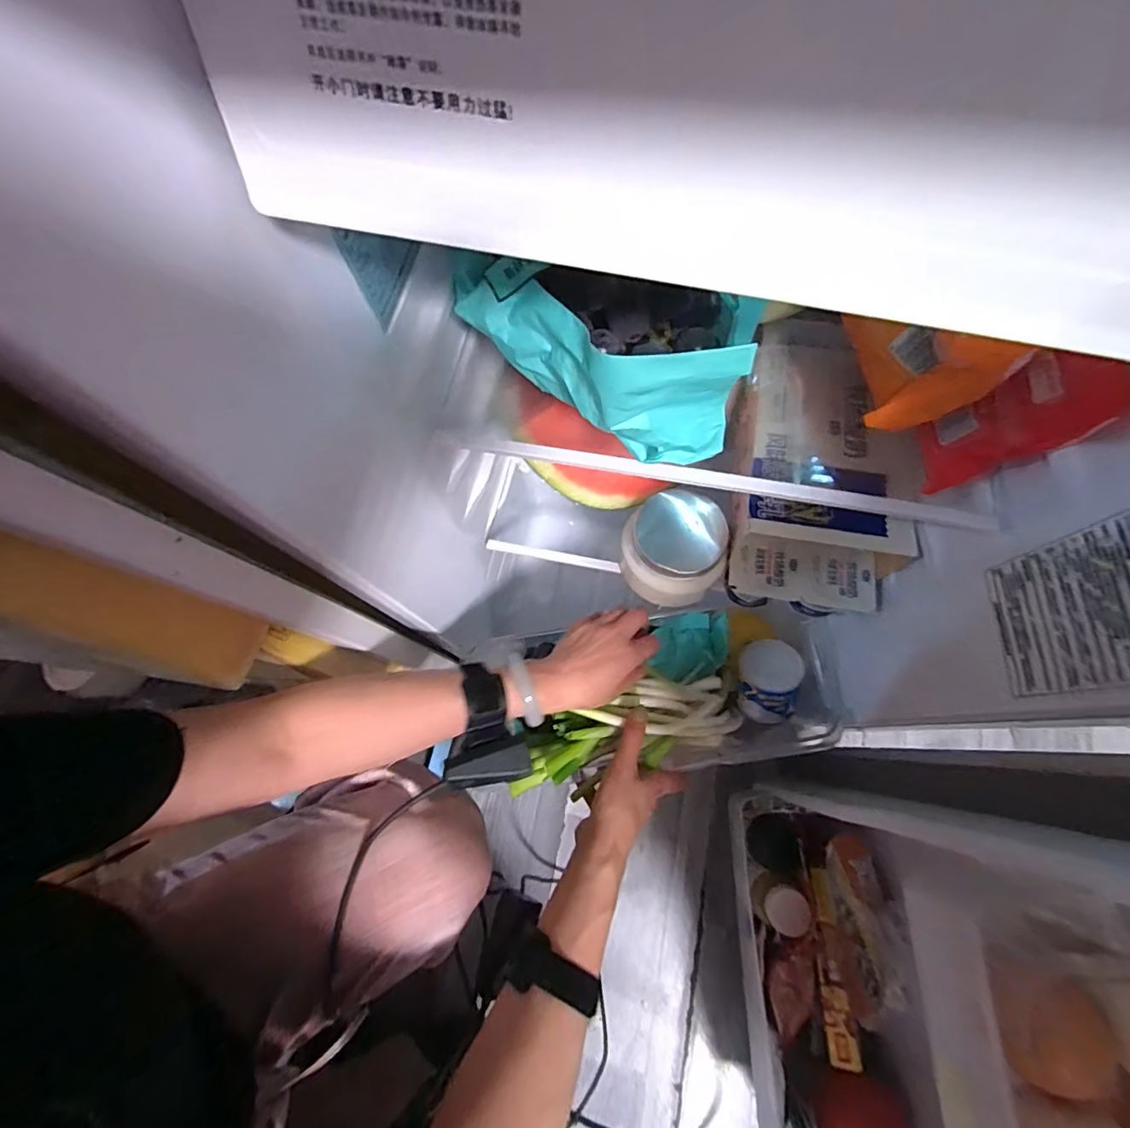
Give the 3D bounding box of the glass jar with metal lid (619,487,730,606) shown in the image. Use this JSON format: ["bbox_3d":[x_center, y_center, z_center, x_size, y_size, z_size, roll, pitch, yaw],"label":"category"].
[{"bbox_3d":[0.099,-0.013,0.476,0.088,0.089,0.085,-1,74,3],"label":"glass jar with metal lid"}]

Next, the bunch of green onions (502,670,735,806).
[{"bbox_3d":[0.057,0.167,0.506,0.242,0.047,0.084,-14,70,-11],"label":"bunch of green onions"}]

